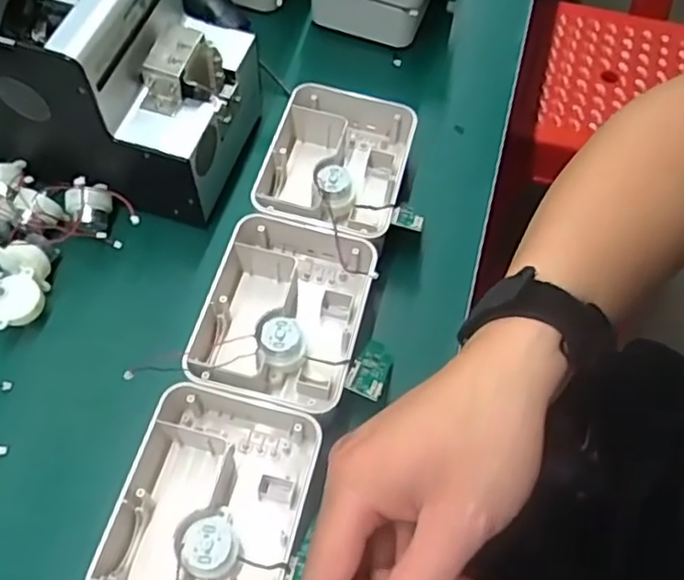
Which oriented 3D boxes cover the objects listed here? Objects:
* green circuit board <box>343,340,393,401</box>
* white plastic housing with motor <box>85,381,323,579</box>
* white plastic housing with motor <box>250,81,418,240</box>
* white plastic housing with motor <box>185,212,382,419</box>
[{"bbox_3d":[0.020,0.048,0.423,0.022,0.011,0.069,14,22,9],"label":"green circuit board"},{"bbox_3d":[-0.074,0.126,0.379,0.099,0.042,0.127,10,59,6],"label":"white plastic housing with motor"},{"bbox_3d":[-0.005,-0.092,0.492,0.103,0.039,0.131,12,60,8],"label":"white plastic housing with motor"},{"bbox_3d":[-0.039,0.017,0.435,0.102,0.042,0.127,14,60,9],"label":"white plastic housing with motor"}]

